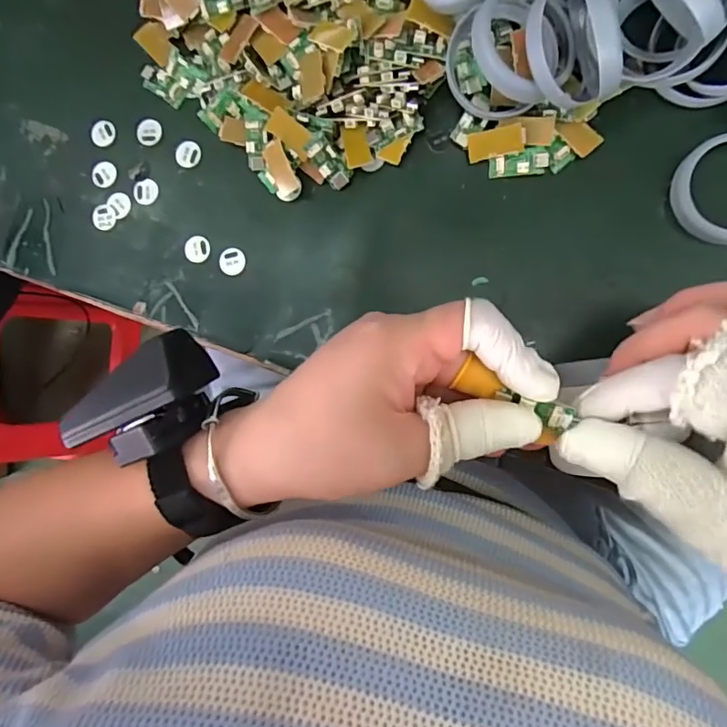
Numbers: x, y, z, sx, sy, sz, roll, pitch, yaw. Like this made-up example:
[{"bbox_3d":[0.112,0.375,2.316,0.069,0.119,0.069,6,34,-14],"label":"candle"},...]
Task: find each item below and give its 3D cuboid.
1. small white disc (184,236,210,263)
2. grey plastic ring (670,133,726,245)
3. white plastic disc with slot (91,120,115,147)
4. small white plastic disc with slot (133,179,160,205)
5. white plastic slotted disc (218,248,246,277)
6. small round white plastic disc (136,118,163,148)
[{"bbox_3d":[-0.108,-0.074,0.333,0.016,0.004,0.017,0,88,9],"label":"small white disc"},{"bbox_3d":[0.200,-0.095,0.278,0.059,0.010,0.059,0,88,9],"label":"grey plastic ring"},{"bbox_3d":[-0.175,-0.155,0.346,0.015,0.004,0.017,39,94,8],"label":"white plastic disc with slot"},{"bbox_3d":[-0.145,-0.114,0.344,0.016,0.004,0.018,-14,83,0],"label":"small white plastic disc with slot"},{"bbox_3d":[-0.084,-0.065,0.328,0.017,0.004,0.017,0,88,9],"label":"white plastic slotted disc"},{"bbox_3d":[-0.142,-0.153,0.341,0.016,0.004,0.018,7,85,-2],"label":"small round white plastic disc"}]

